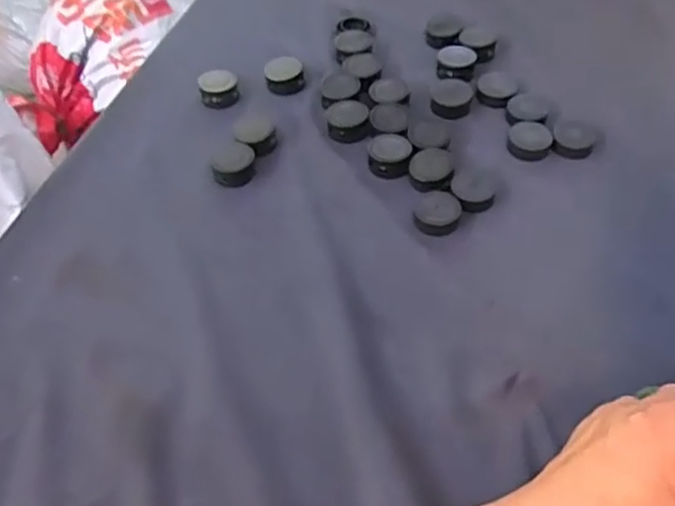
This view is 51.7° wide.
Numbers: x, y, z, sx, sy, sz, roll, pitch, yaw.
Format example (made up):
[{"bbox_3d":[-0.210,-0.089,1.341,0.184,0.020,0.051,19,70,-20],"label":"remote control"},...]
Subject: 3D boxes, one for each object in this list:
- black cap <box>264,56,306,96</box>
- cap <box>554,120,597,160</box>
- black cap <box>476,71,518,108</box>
[{"bbox_3d":[-0.046,-0.155,0.603,0.033,0.015,0.033,-2,51,3],"label":"black cap"},{"bbox_3d":[0.185,-0.089,0.543,0.029,0.012,0.033,21,56,20],"label":"cap"},{"bbox_3d":[0.133,-0.137,0.582,0.033,0.014,0.036,-2,51,3],"label":"black cap"}]

